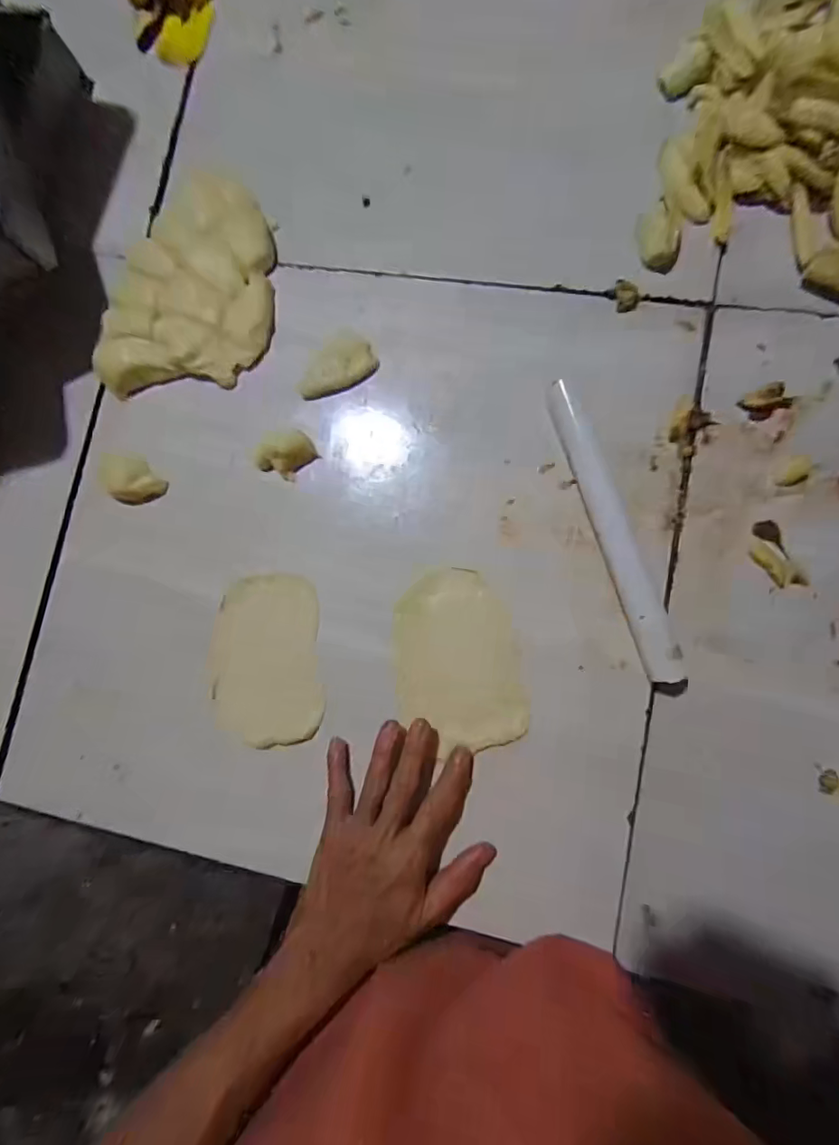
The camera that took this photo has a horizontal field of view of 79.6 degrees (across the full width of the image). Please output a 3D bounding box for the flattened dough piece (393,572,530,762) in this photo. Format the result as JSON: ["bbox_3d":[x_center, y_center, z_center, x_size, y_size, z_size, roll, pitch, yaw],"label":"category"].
[{"bbox_3d":[0.030,0.066,0.385,0.095,0.014,0.130,-3,82,7],"label":"flattened dough piece"}]

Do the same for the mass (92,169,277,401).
[{"bbox_3d":[-0.199,-0.249,0.441,0.137,0.023,0.191,6,86,7],"label":"mass"}]

